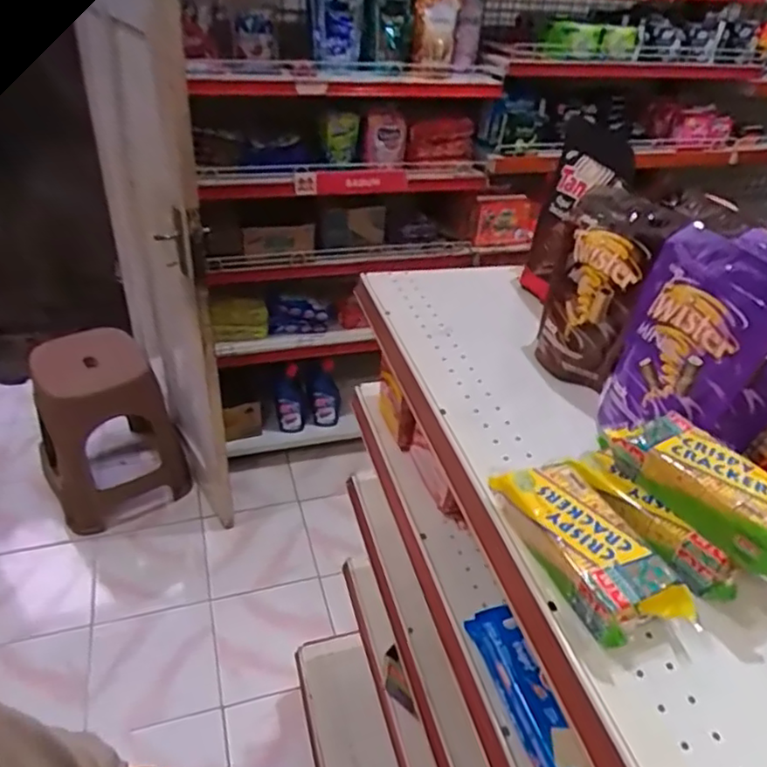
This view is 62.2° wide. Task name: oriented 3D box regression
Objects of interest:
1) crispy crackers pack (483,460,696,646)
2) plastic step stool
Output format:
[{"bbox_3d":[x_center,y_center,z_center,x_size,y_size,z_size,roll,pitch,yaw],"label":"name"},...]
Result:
[{"bbox_3d":[0.162,0.128,0.508,0.078,0.042,0.152,-12,39,-21],"label":"crispy crackers pack"},{"bbox_3d":[-0.758,0.105,1.746,0.345,0.458,0.303,-21,43,-30],"label":"plastic step stool"}]

